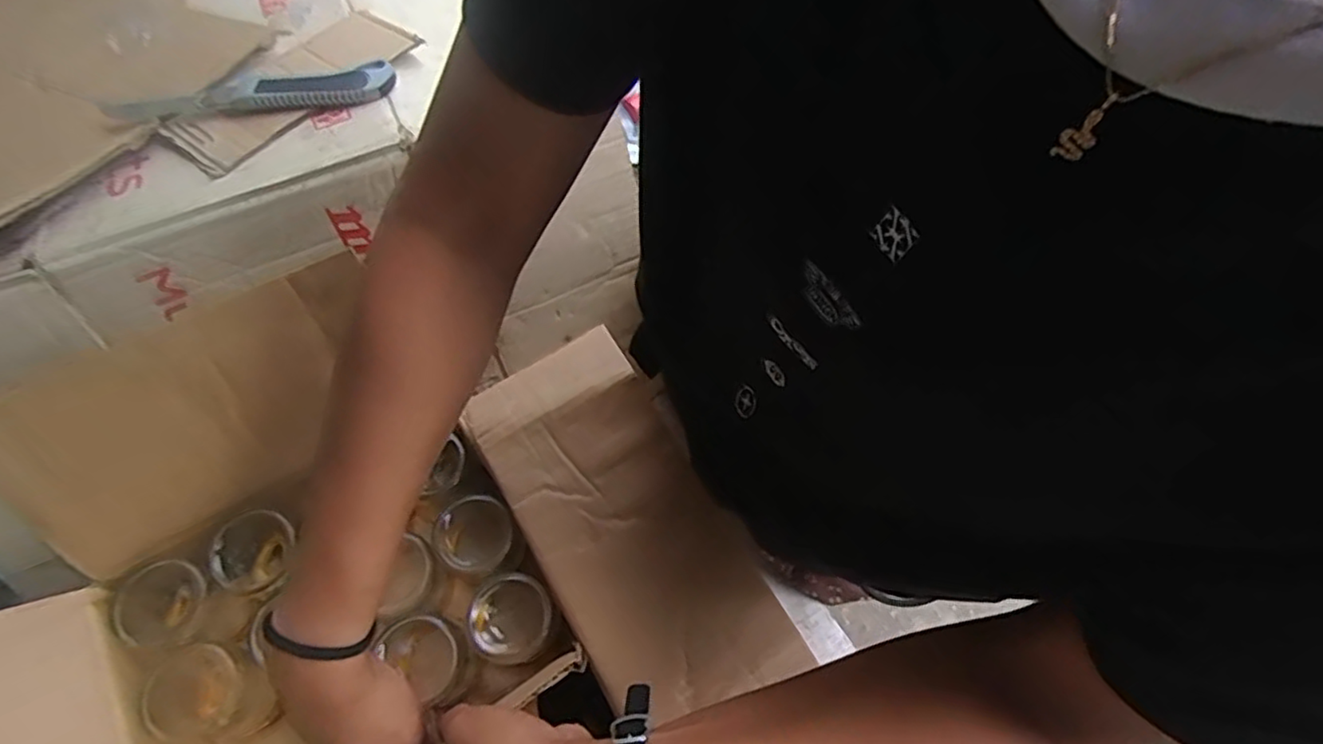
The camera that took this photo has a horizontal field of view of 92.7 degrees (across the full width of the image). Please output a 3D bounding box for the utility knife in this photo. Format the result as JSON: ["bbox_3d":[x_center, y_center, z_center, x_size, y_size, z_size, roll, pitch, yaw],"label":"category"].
[{"bbox_3d":[-0.321,-0.221,0.501,0.205,0.020,0.034,-11,68,-7],"label":"utility knife"}]

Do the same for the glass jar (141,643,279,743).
[{"bbox_3d":[-0.304,0.217,0.428,0.057,0.056,0.056,1,67,-2],"label":"glass jar"}]

